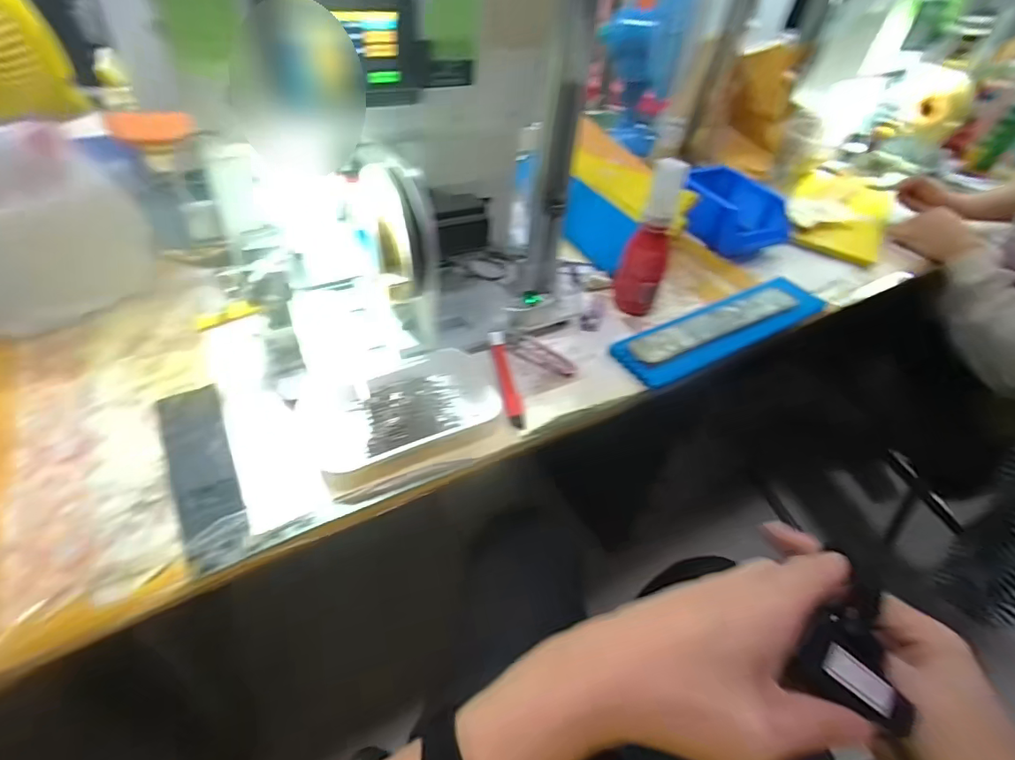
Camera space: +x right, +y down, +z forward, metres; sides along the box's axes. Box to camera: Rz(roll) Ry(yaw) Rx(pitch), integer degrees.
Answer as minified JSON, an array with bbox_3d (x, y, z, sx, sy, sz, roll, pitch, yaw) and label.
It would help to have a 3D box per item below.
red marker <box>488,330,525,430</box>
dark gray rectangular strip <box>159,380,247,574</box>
[{"bbox_3d":[0.000,0.000,0.522,0.018,0.016,0.114,-7,61,-14],"label":"red marker"},{"bbox_3d":[-0.261,0.075,0.428,0.049,0.005,0.194,-20,50,-25],"label":"dark gray rectangular strip"}]

